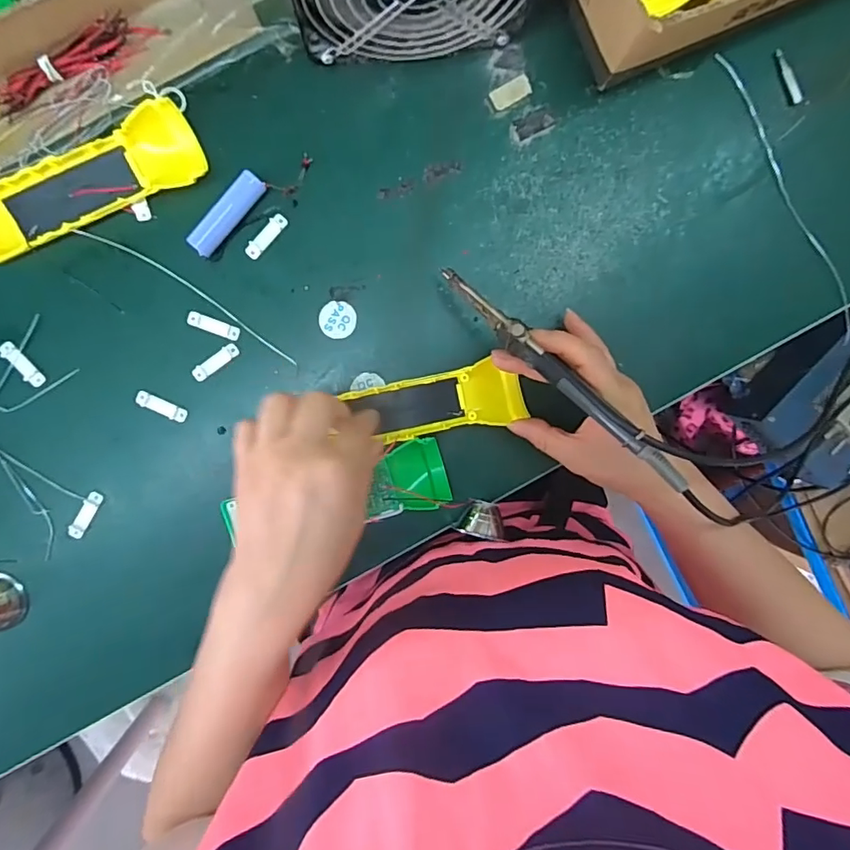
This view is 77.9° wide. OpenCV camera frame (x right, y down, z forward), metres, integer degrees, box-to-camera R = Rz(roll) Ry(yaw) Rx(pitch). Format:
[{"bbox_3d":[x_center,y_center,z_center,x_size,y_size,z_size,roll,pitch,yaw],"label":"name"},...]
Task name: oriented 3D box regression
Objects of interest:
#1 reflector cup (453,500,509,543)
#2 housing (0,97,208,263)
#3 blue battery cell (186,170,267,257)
[{"bbox_3d":[0.042,0.069,0.394,0.036,0.028,0.024,12,95,-5],"label":"reflector cup"},{"bbox_3d":[-0.234,-0.163,0.360,0.164,0.023,0.049,-25,96,-1],"label":"housing"},{"bbox_3d":[-0.140,-0.149,0.369,0.018,0.018,0.066,42,91,-6],"label":"blue battery cell"}]

